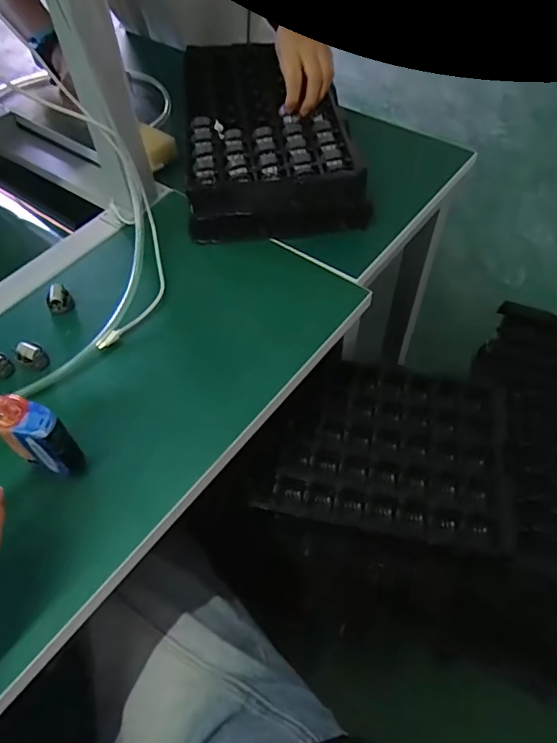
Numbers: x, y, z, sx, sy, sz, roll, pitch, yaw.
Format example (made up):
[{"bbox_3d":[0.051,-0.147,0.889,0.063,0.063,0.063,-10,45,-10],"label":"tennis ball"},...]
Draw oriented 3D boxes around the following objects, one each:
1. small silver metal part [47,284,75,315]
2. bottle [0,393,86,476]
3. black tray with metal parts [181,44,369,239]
[{"bbox_3d":[-0.228,-0.074,0.539,0.023,0.028,0.022,-21,57,-13],"label":"small silver metal part"},{"bbox_3d":[-0.188,0.052,0.407,0.049,0.092,0.033,31,61,21],"label":"bottle"},{"bbox_3d":[-0.023,-0.319,0.681,0.211,0.061,0.366,-7,55,-4],"label":"black tray with metal parts"}]

